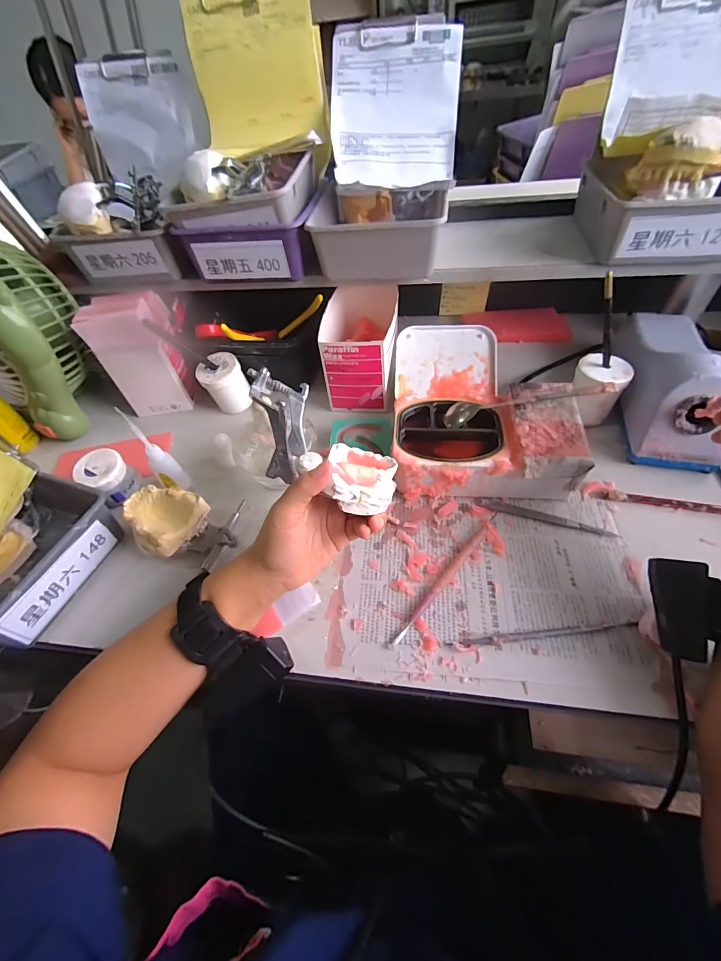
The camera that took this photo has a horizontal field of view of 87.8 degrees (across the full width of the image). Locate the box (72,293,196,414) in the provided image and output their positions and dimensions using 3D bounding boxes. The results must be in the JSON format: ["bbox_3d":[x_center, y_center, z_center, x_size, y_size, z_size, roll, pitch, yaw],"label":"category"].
[{"bbox_3d":[-0.287,-0.166,0.500,0.095,0.143,0.068,-17,52,-6],"label":"box"}]

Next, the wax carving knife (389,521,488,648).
[{"bbox_3d":[0.080,0.091,0.353,0.011,0.008,0.156,31,62,27],"label":"wax carving knife"}]

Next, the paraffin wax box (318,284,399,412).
[{"bbox_3d":[0.003,-0.191,0.521,0.090,0.094,0.173,1,53,7],"label":"paraffin wax box"}]

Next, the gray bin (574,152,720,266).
[{"bbox_3d":[0.338,-0.311,0.426,0.148,0.060,0.161,0,52,7],"label":"gray bin"}]

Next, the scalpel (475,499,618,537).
[{"bbox_3d":[0.188,0.037,0.386,0.131,0.012,0.012,16,55,10],"label":"scalpel"}]

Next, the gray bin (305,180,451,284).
[{"bbox_3d":[0.020,-0.304,0.455,0.150,0.073,0.137,3,53,9],"label":"gray bin"}]

